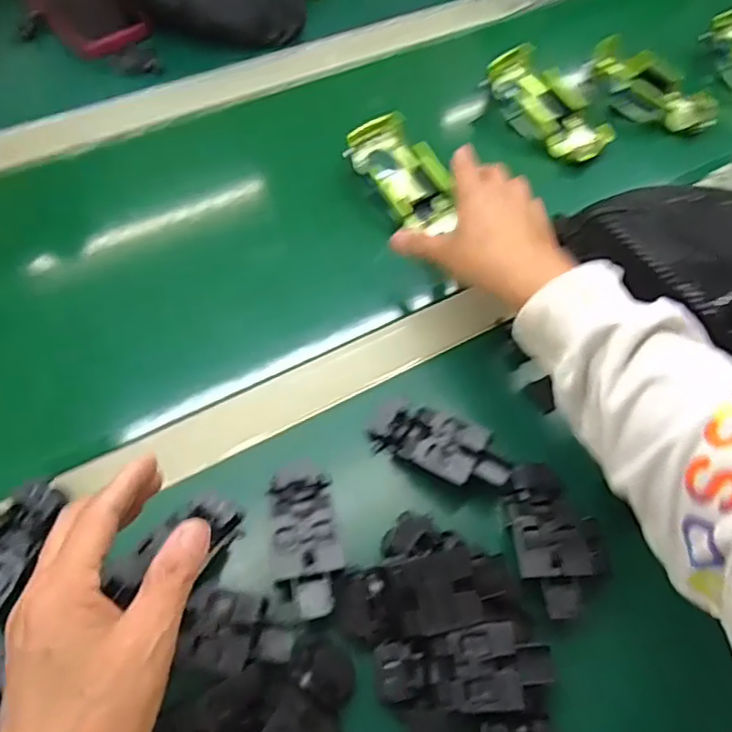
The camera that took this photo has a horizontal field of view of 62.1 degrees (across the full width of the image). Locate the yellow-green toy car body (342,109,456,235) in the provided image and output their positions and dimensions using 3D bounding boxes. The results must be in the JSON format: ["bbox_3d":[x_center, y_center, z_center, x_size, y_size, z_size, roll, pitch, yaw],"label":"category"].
[{"bbox_3d":[0.031,-0.168,0.537,0.061,0.045,0.107,-33,68,-20],"label":"yellow-green toy car body"}]

